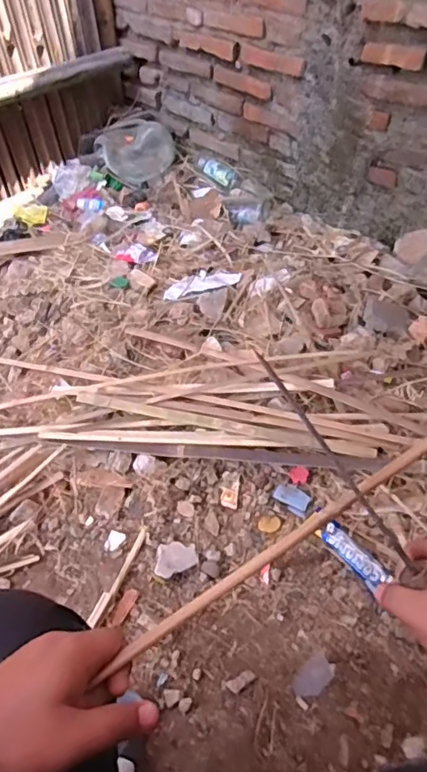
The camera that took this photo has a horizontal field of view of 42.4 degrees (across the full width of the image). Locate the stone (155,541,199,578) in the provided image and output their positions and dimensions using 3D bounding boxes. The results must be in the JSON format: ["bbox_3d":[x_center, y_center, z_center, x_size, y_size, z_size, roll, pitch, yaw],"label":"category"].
[{"bbox_3d":[-0.064,0.280,0.904,0.071,0.016,0.051,-20,52,-11],"label":"stone"}]

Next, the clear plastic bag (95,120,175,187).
[{"bbox_3d":[-0.230,-0.717,1.682,0.221,0.086,0.197,-27,54,-16],"label":"clear plastic bag"}]

